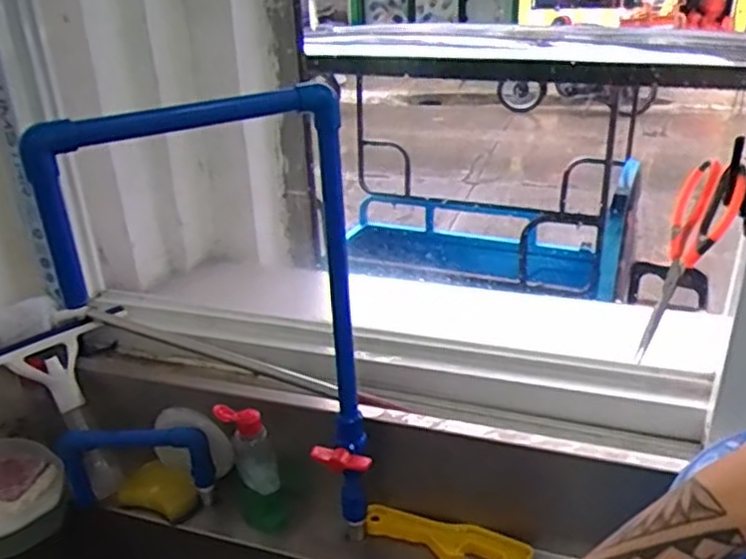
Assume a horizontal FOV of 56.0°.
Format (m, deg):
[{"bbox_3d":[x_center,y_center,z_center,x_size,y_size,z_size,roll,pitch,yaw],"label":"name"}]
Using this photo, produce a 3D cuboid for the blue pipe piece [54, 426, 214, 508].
[{"bbox_3d":[-0.298,0.238,0.885,0.191,0.120,0.038,-1,26,3],"label":"blue pipe piece"}]

